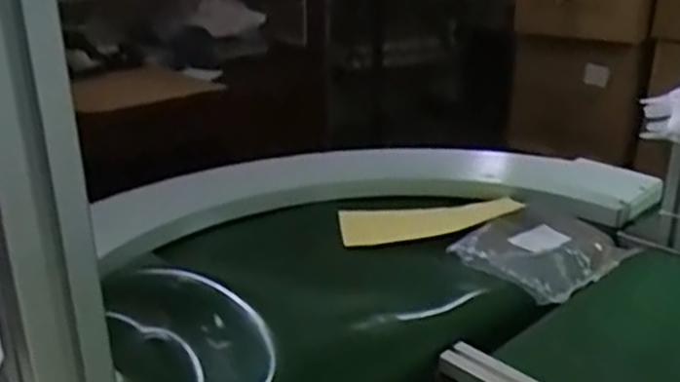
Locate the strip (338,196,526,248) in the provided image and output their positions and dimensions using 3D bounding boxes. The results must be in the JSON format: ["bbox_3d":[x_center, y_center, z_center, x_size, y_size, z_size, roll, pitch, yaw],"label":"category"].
[{"bbox_3d":[0.139,0.047,1.113,0.278,0.030,0.106,-2,32,-6],"label":"strip"}]

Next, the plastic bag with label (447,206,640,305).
[{"bbox_3d":[0.280,0.076,1.008,0.209,0.030,0.181,-19,29,-38],"label":"plastic bag with label"}]

